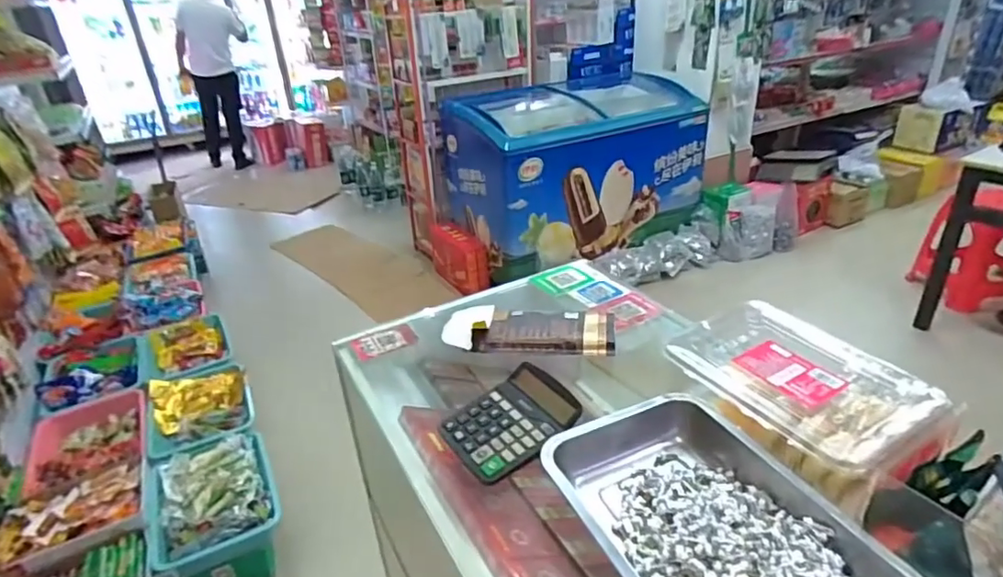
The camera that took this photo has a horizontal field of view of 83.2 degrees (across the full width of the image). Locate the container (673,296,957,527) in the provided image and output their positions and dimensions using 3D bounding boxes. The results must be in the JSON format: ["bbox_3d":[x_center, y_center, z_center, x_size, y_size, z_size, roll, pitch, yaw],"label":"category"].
[{"bbox_3d":[0.332,0.114,0.636,0.181,0.065,0.262,-19,32,-25],"label":"container"}]

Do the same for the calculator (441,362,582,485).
[{"bbox_3d":[0.012,0.156,0.677,0.148,0.032,0.121,-21,33,-28],"label":"calculator"}]

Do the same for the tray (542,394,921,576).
[{"bbox_3d":[0.190,0.224,0.529,0.201,0.046,0.298,-16,30,-20],"label":"tray"}]

